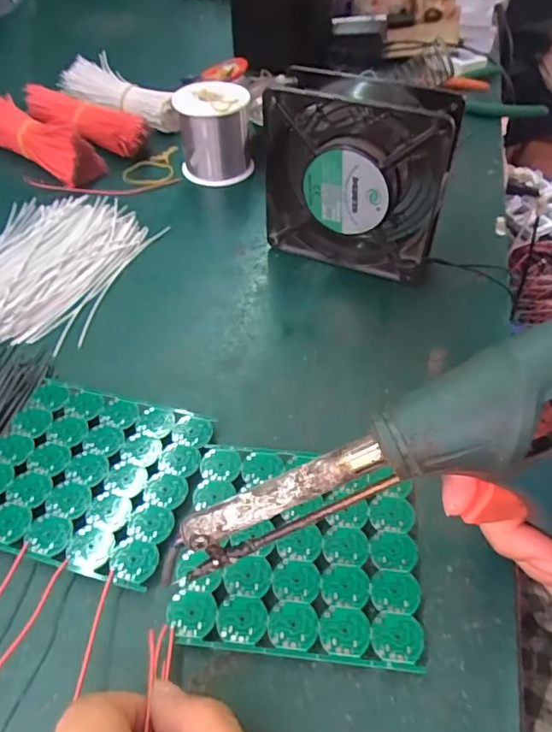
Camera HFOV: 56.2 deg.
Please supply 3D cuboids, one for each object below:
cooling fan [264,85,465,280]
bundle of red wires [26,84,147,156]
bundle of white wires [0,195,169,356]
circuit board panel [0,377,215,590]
[{"bbox_3d":[0.054,-0.126,0.357,0.121,0.122,0.043,20,51,16],"label":"cooling fan"},{"bbox_3d":[-0.185,-0.243,0.513,0.156,0.031,0.044,27,53,20],"label":"bundle of red wires"},{"bbox_3d":[-0.173,-0.080,0.380,0.125,0.014,0.158,13,49,10],"label":"bundle of white wires"},{"bbox_3d":[-0.097,0.053,0.267,0.104,0.004,0.096,12,49,9],"label":"circuit board panel"}]

